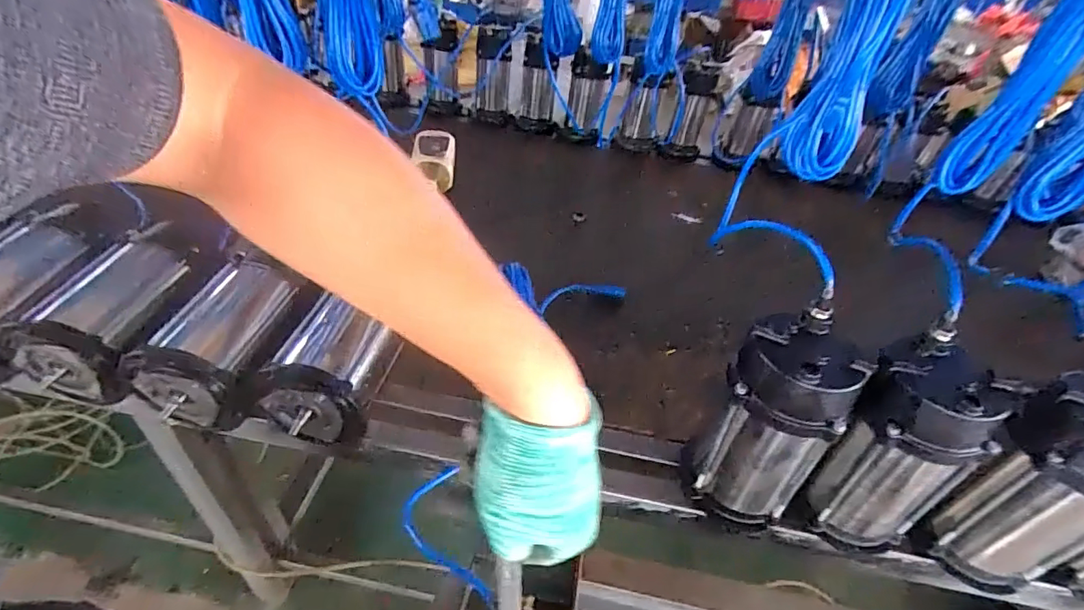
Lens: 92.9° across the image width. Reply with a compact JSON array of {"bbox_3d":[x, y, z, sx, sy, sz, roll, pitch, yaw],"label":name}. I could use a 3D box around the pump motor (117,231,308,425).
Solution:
[{"bbox_3d":[-0.419,0.039,0.680,0.126,0.108,0.201,10,42,2],"label":"pump motor"}]

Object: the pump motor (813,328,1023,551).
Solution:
[{"bbox_3d":[0.392,0.167,0.579,0.103,0.251,0.127,-22,50,-29],"label":"pump motor"}]

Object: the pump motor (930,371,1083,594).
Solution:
[{"bbox_3d":[0.540,0.204,0.564,0.117,0.250,0.124,-14,46,-22],"label":"pump motor"}]

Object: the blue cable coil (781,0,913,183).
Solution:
[{"bbox_3d":[0.384,-0.323,0.608,0.087,0.342,0.078,21,44,14],"label":"blue cable coil"}]

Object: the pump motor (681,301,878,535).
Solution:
[{"bbox_3d":[0.255,0.142,0.601,0.116,0.276,0.120,15,43,7],"label":"pump motor"}]

